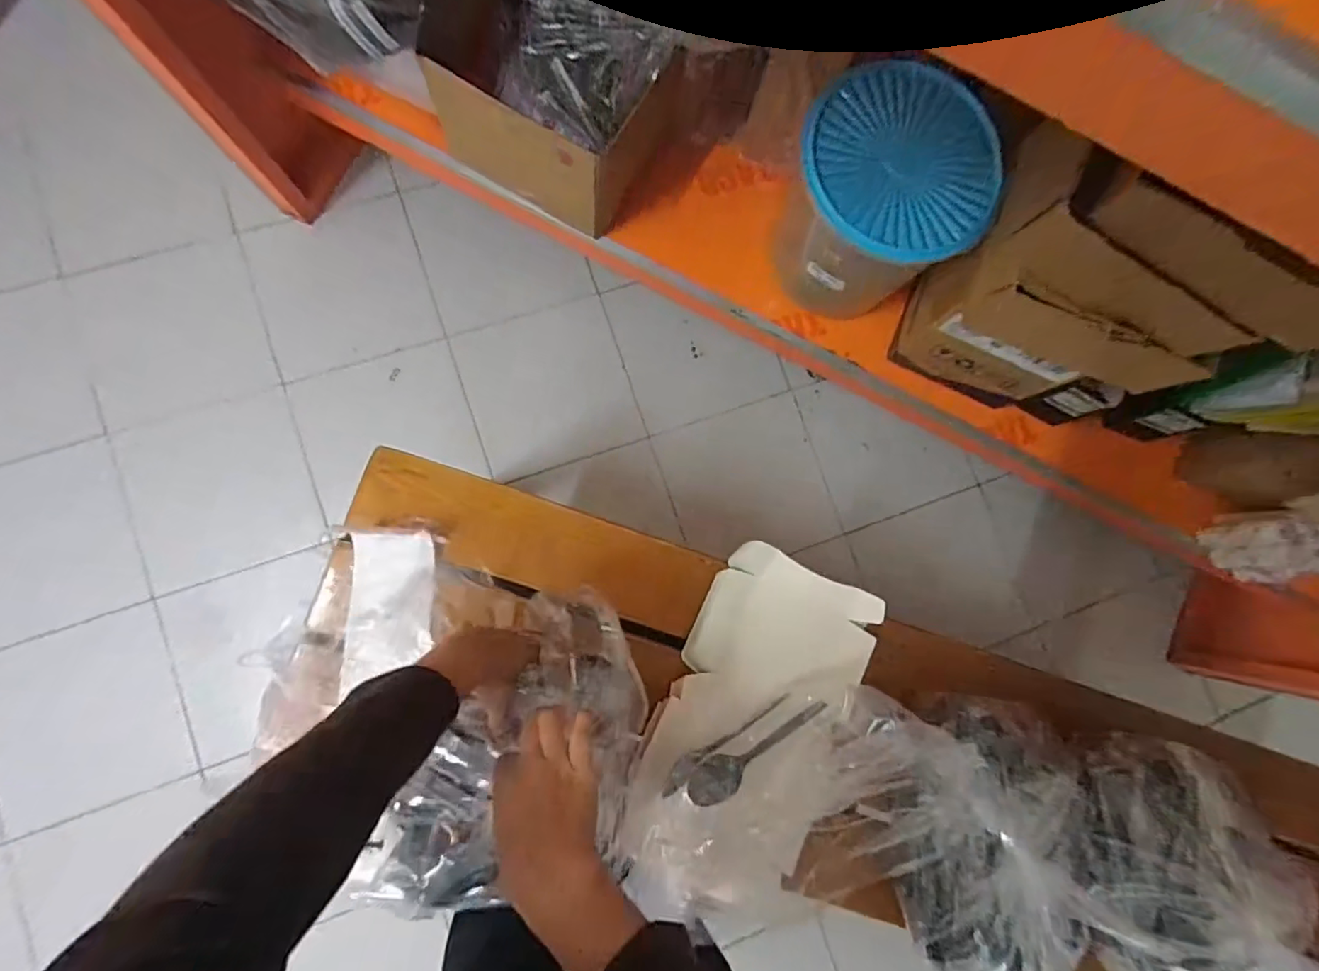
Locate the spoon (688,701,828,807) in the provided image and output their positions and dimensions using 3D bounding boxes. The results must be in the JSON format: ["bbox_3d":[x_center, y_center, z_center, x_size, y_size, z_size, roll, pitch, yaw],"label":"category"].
[{"bbox_3d":[0.098,0.261,0.541,0.151,0.014,0.042,-23,87,-8],"label":"spoon"}]

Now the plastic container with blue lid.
[{"bbox_3d":[0.295,-0.393,0.834,0.246,0.277,0.258,-32,88,-8],"label":"plastic container with blue lid"}]

